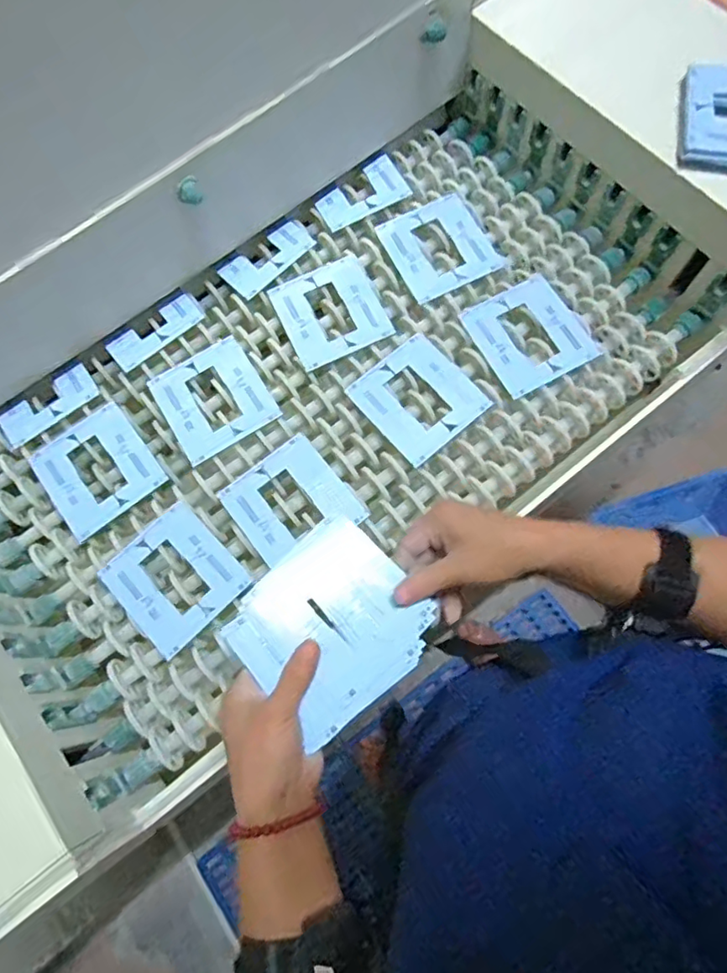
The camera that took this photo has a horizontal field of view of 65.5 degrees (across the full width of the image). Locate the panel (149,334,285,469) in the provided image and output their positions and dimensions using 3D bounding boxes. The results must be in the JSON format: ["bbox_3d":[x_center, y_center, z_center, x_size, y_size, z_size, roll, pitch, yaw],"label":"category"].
[{"bbox_3d":[-0.151,-0.089,0.571,0.101,0.004,0.106,-32,77,-6],"label":"panel"}]

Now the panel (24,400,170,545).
[{"bbox_3d":[-0.262,-0.018,0.557,0.102,0.010,0.113,-37,72,-7],"label":"panel"}]

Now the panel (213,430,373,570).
[{"bbox_3d":[-0.068,0.015,0.533,0.104,0.005,0.104,-37,77,-8],"label":"panel"}]

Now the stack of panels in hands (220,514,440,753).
[{"bbox_3d":[-0.023,0.102,0.421,0.121,0.011,0.128,43,79,13],"label":"stack of panels in hands"}]

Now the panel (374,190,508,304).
[{"bbox_3d":[0.082,-0.264,0.613,0.107,0.010,0.114,-26,73,-5],"label":"panel"}]

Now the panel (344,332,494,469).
[{"bbox_3d":[0.054,-0.088,0.560,0.100,0.005,0.109,-39,75,-8],"label":"panel"}]

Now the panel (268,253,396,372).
[{"bbox_3d":[-0.036,-0.186,0.595,0.101,0.006,0.112,-25,72,-3],"label":"panel"}]

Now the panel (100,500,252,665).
[{"bbox_3d":[-0.174,0.083,0.519,0.100,0.007,0.108,-42,74,-11],"label":"panel"}]

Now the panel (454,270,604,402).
[{"bbox_3d":[0.169,-0.157,0.576,0.105,0.006,0.111,-27,72,-5],"label":"panel"}]

